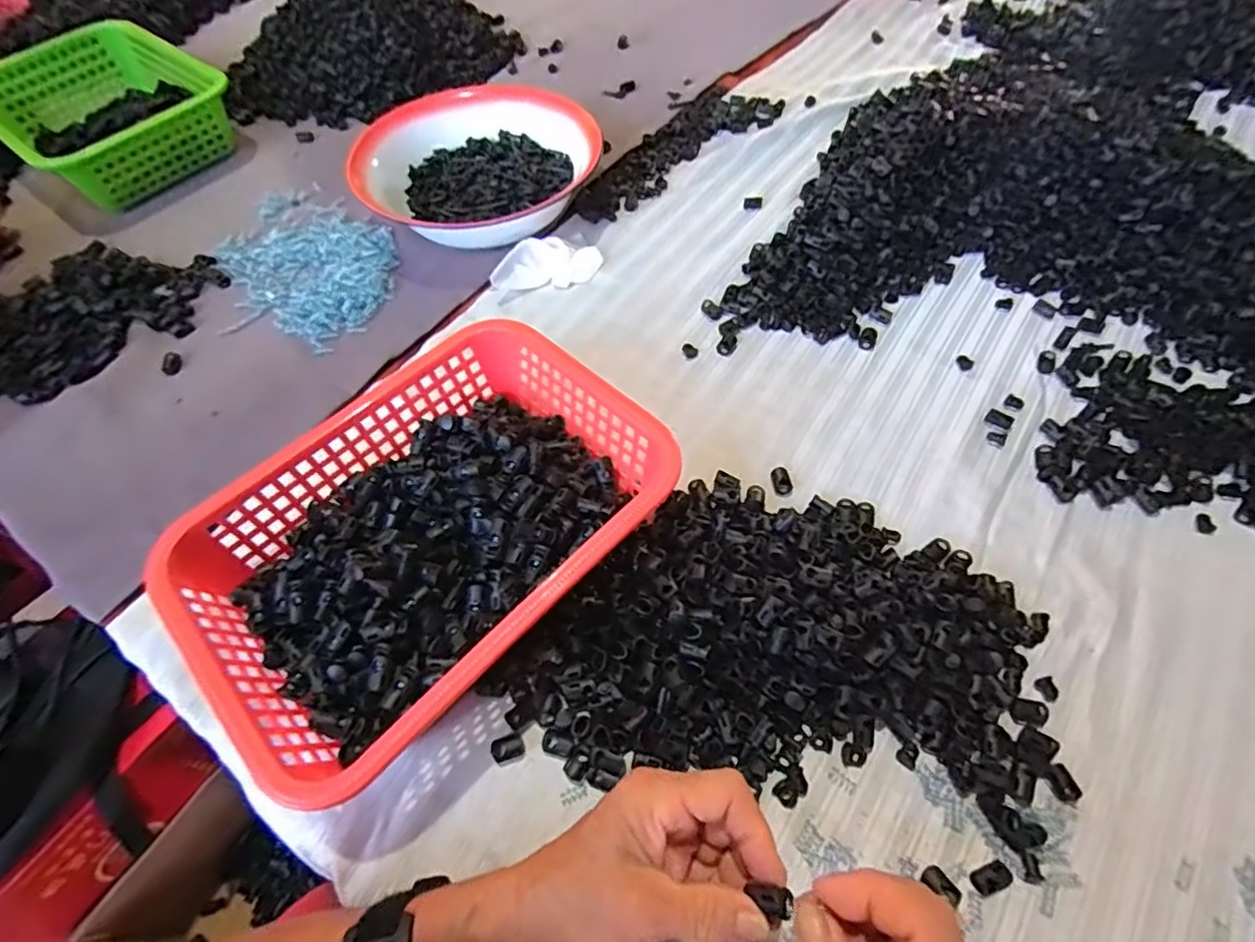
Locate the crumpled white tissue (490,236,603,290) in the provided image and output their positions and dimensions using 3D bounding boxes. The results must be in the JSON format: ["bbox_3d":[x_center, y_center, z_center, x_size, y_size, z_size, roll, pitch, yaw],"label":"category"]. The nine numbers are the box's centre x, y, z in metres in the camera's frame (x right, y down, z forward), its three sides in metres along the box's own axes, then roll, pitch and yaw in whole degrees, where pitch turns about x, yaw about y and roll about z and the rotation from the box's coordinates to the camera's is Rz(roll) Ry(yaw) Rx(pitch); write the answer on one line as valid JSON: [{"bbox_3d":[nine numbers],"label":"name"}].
[{"bbox_3d":[-0.081,-0.206,0.613,0.110,0.032,0.040,-15,59,-7],"label":"crumpled white tissue"}]

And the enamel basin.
[{"bbox_3d":[-0.166,-0.334,0.674,0.253,0.067,0.222,-26,61,-12],"label":"enamel basin"}]

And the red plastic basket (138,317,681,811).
[{"bbox_3d":[-0.131,0.042,0.429,0.221,0.086,0.302,39,68,23],"label":"red plastic basket"}]

